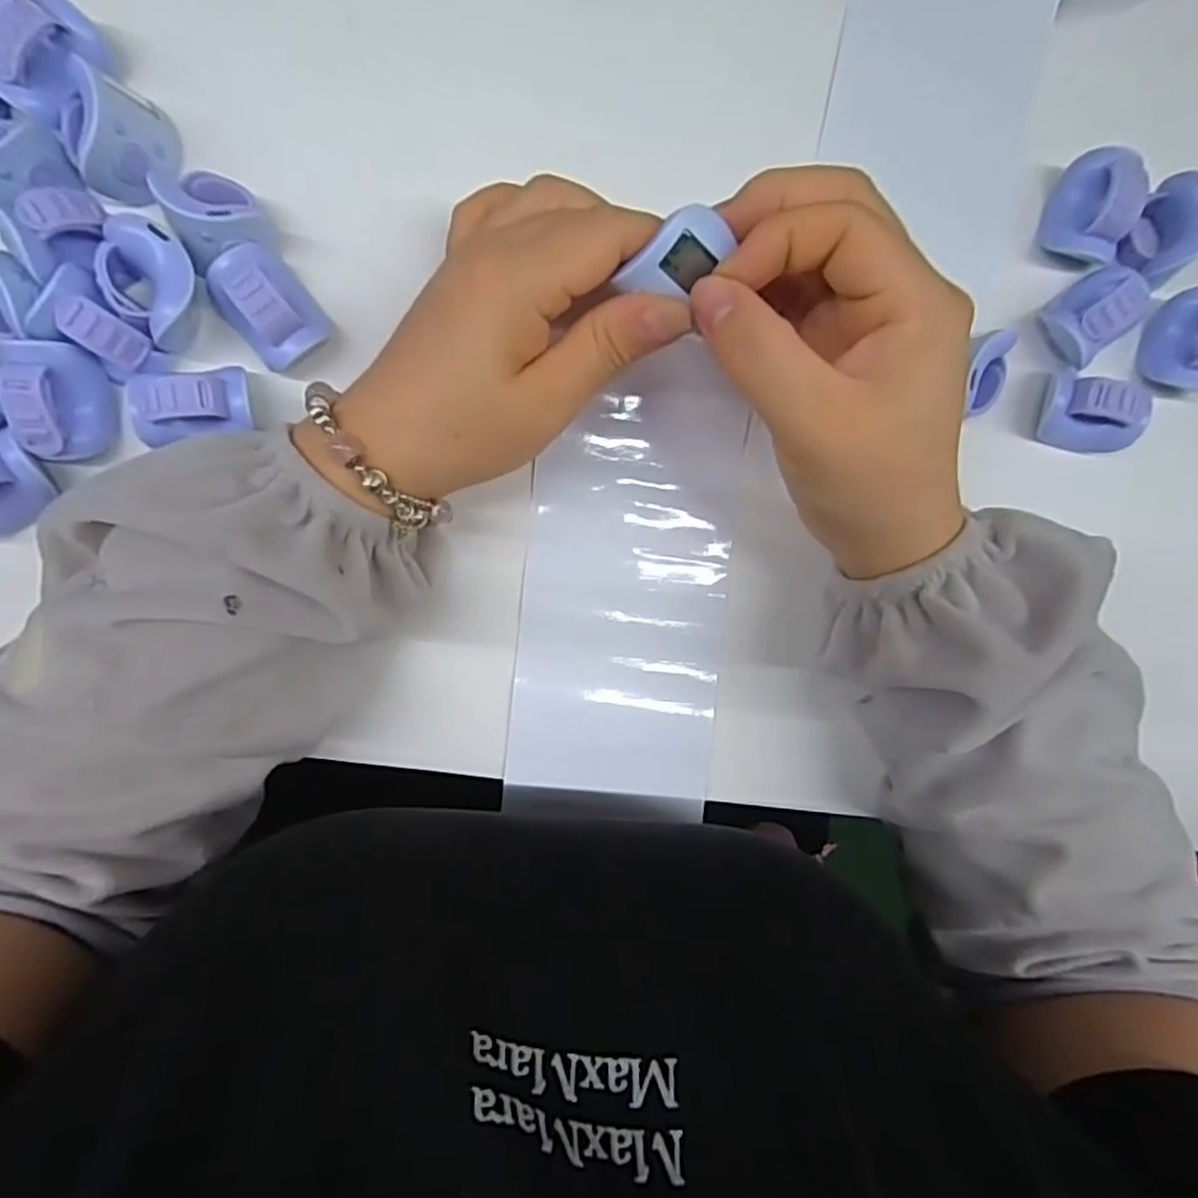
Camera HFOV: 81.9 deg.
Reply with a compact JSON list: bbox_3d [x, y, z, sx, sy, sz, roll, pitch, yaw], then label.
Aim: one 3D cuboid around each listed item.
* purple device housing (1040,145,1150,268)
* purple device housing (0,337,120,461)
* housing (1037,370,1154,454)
[{"bbox_3d":[0.205,-0.162,0.285,0.023,0.033,0.042,6,92,-5],"label":"purple device housing"},{"bbox_3d":[-0.195,-0.071,0.249,0.023,0.028,0.039,3,92,-5],"label":"purple device housing"},{"bbox_3d":[0.207,-0.079,0.291,0.038,0.033,0.028,14,91,-5],"label":"housing"}]

